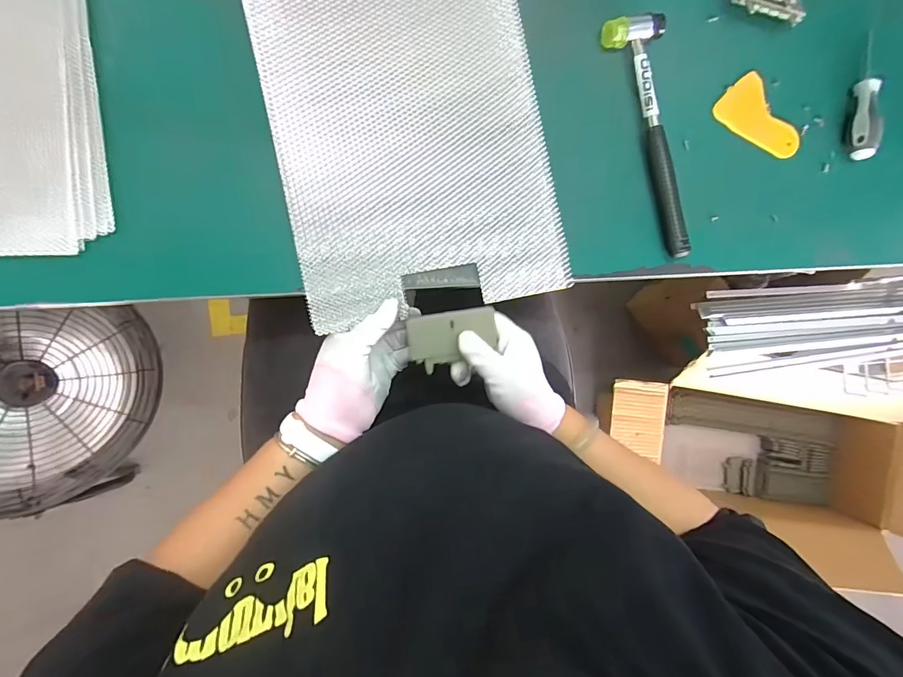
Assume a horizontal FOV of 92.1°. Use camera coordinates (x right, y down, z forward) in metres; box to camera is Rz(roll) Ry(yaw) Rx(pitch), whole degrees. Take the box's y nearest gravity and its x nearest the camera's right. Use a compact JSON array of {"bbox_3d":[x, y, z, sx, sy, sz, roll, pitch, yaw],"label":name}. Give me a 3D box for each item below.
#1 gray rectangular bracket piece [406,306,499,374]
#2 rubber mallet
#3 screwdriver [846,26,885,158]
[{"bbox_3d":[0.002,0.000,0.425,0.081,0.014,0.052,-10,92,-10],"label":"gray rectangular bracket piece"},{"bbox_3d":[0.210,-0.203,0.443,0.055,0.022,0.238,-15,93,-10],"label":"rubber mallet"},{"bbox_3d":[0.464,-0.268,0.482,0.028,0.024,0.135,6,89,-10],"label":"screwdriver"}]

